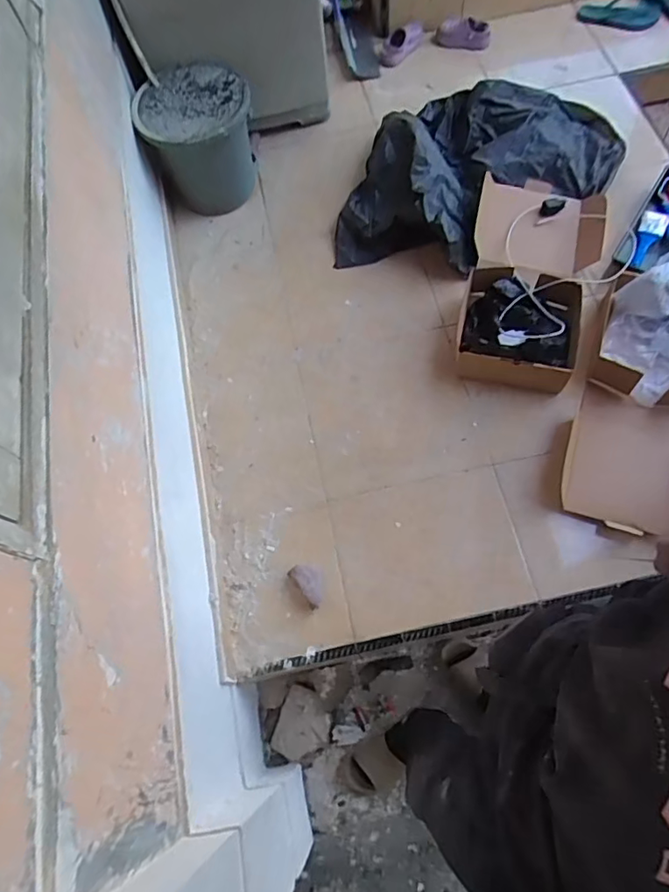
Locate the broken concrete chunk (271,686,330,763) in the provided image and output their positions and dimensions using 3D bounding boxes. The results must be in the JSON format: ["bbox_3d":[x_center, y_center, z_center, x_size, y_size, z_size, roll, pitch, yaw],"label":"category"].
[{"bbox_3d":[-0.072,0.666,1.314,0.123,0.027,0.153,17,70,11],"label":"broken concrete chunk"}]

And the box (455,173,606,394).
[{"bbox_3d":[0.500,-0.424,1.417,0.313,0.117,0.589,14,69,7],"label":"box"}]

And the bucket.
[{"bbox_3d":[-0.366,-0.832,1.527,0.296,0.261,0.287,-1,68,3],"label":"bucket"}]

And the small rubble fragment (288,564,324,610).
[{"bbox_3d":[-0.063,0.303,1.189,0.074,0.016,0.089,2,68,3],"label":"small rubble fragment"}]

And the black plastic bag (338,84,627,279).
[{"bbox_3d":[0.386,-0.771,1.535,0.860,0.166,0.470,-31,70,-11],"label":"black plastic bag"}]

